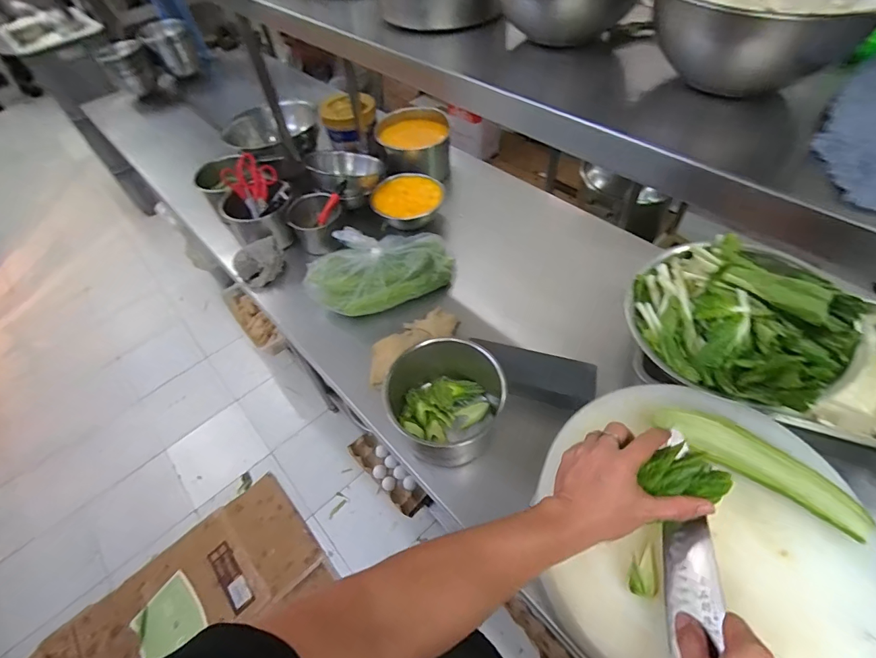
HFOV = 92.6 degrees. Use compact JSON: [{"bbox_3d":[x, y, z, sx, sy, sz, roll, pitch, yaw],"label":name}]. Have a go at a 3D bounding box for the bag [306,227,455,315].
[{"bbox_3d":[-0.117,-0.135,0.851,0.292,0.098,0.165,-17,53,-8],"label":"bag"}]

